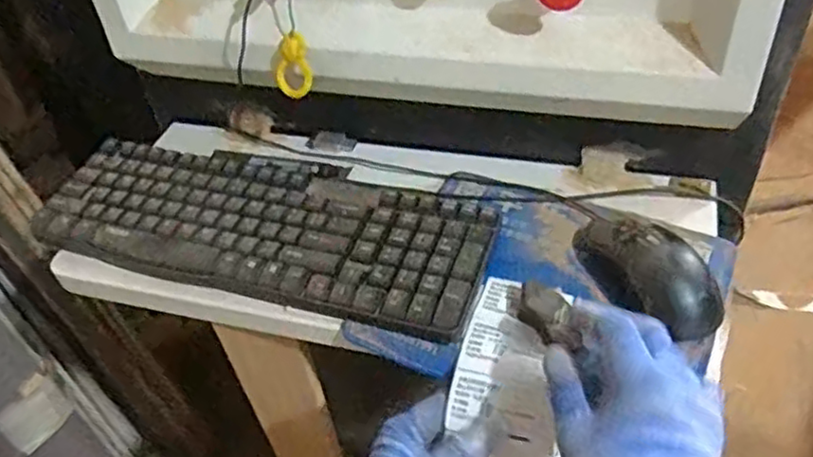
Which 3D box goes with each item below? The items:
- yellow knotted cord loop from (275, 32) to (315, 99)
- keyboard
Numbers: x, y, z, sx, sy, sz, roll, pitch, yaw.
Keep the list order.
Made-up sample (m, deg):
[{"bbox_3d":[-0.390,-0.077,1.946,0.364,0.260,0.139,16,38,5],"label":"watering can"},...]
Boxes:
[{"bbox_3d":[-0.089,-0.129,0.543,0.032,0.050,0.006,17,24,11],"label":"yellow knotted cord loop"},{"bbox_3d":[-0.119,-0.008,0.549,0.376,0.021,0.129,10,45,18],"label":"keyboard"}]

